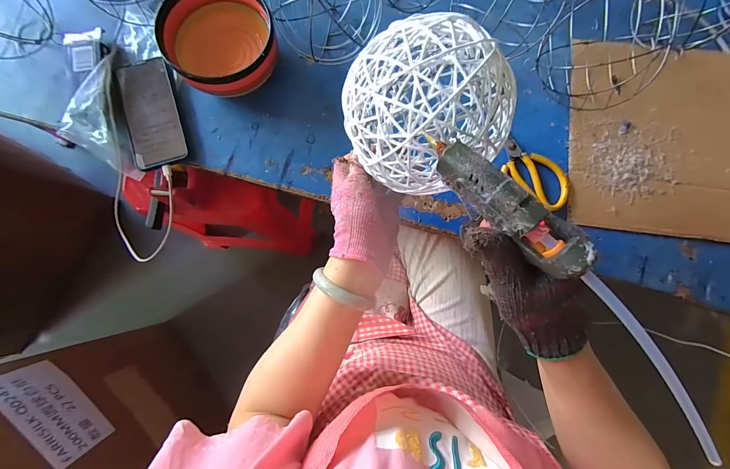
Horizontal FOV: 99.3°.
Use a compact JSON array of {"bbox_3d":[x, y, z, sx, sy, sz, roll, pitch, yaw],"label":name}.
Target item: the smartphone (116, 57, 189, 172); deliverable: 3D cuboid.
[{"bbox_3d":[-0.320,-0.187,0.464,0.079,0.012,0.183,-18,83,-3],"label":"smartphone"}]

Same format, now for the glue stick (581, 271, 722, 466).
[{"bbox_3d":[0.214,0.104,0.220,0.007,0.014,0.216,-43,105,-8],"label":"glue stick"}]

